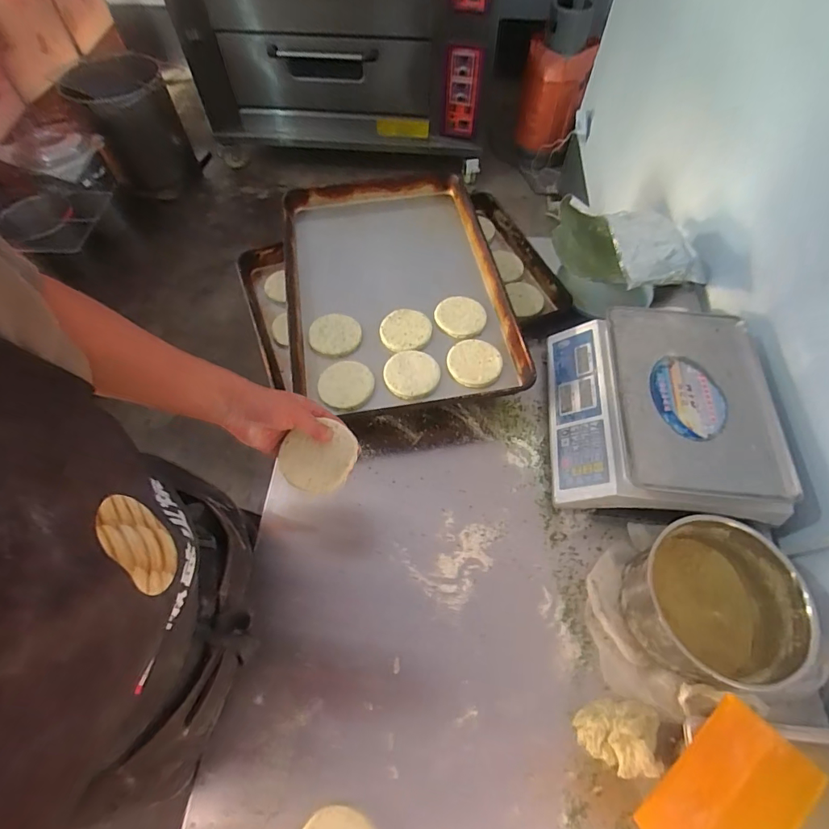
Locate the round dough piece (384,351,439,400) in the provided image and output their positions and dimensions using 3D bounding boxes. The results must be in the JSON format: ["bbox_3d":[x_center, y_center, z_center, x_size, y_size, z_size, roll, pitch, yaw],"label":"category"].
[{"bbox_3d":[-0.005,-0.067,0.781,0.094,0.007,0.082,0,80,3],"label":"round dough piece"}]

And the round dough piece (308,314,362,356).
[{"bbox_3d":[-0.145,-0.147,0.831,0.091,0.014,0.089,0,59,0],"label":"round dough piece"}]

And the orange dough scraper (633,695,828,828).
[{"bbox_3d":[0.311,0.393,0.459,0.179,0.009,0.097,-42,48,-11],"label":"orange dough scraper"}]

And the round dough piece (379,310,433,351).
[{"bbox_3d":[-0.015,-0.156,0.832,0.091,0.010,0.093,0,59,0],"label":"round dough piece"}]

